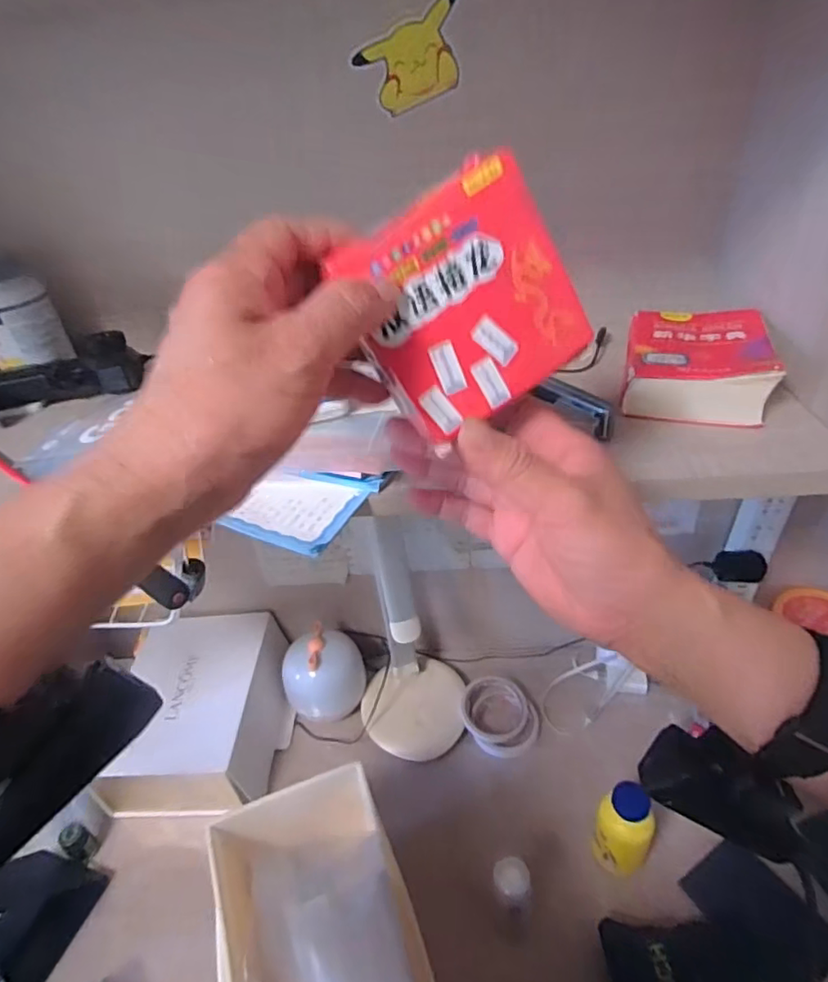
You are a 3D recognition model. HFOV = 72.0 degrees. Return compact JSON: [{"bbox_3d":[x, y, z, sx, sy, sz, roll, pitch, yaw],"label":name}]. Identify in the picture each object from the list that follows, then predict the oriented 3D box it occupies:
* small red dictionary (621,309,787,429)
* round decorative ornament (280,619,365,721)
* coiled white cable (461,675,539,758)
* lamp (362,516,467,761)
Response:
[{"bbox_3d":[0.222,-0.103,0.452,0.099,0.040,0.127,7,39,18],"label":"small red dictionary"},{"bbox_3d":[-0.127,0.254,0.807,0.102,0.103,0.088,6,38,17],"label":"round decorative ornament"},{"bbox_3d":[0.117,0.307,0.781,0.093,0.024,0.114,-23,39,-20],"label":"coiled white cable"},{"bbox_3d":[-0.012,0.192,0.716,0.142,0.298,0.138,-15,37,-11],"label":"lamp"}]

